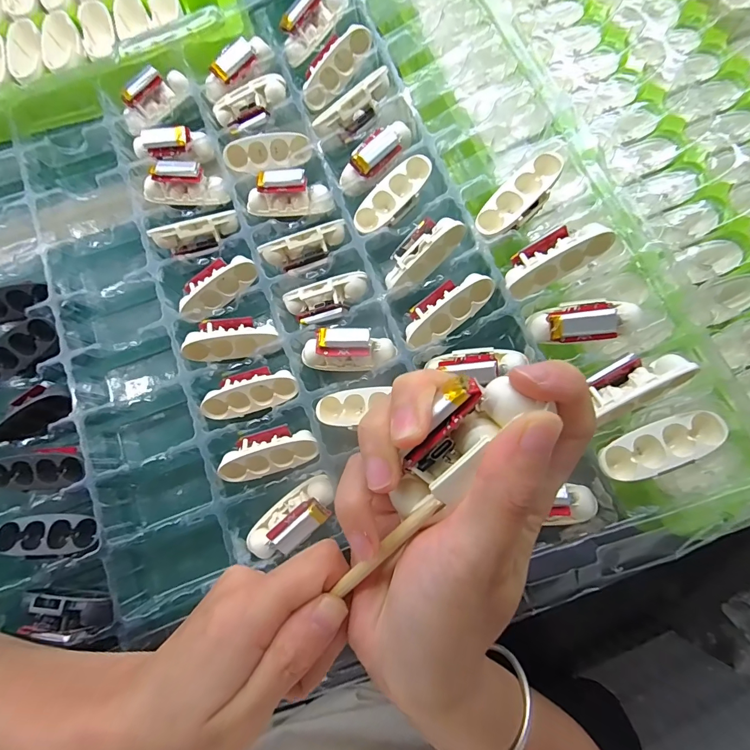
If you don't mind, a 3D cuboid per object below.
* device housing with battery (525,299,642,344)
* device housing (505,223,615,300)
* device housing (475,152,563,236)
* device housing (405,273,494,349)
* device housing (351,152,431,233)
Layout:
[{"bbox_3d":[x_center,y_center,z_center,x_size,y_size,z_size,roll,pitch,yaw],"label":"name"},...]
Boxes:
[{"bbox_3d":[0.122,-0.032,0.226,0.060,0.017,0.023,-6,76,14],"label":"device housing with battery"},{"bbox_3d":[0.111,-0.074,0.241,0.061,0.022,0.025,-28,48,19],"label":"device housing"},{"bbox_3d":[0.093,-0.113,0.247,0.063,0.014,0.027,-46,79,5],"label":"device housing"},{"bbox_3d":[0.045,-0.044,0.251,0.062,0.018,0.028,-35,78,9],"label":"device housing"},{"bbox_3d":[0.013,-0.124,0.270,0.063,0.015,0.025,-42,78,12],"label":"device housing"}]

